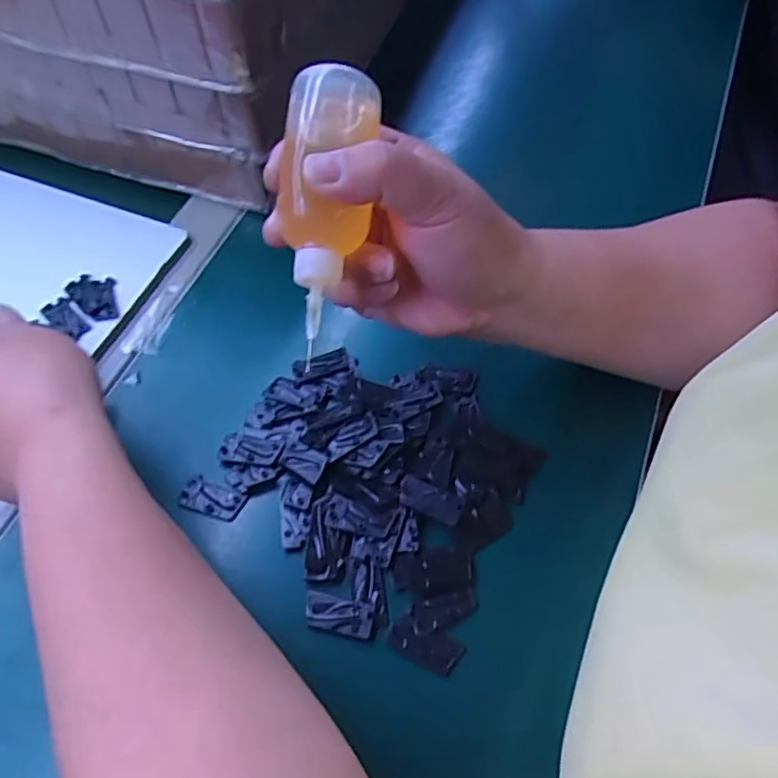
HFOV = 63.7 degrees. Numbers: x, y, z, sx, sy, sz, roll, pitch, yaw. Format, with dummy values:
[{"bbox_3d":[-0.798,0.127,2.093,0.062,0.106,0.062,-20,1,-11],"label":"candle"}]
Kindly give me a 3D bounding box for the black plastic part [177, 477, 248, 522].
[{"bbox_3d":[-0.095,0.060,0.336,0.033,0.005,0.018,16,60,11],"label":"black plastic part"}]

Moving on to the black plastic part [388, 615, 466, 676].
[{"bbox_3d":[0.017,0.122,0.299,0.035,0.004,0.016,24,61,15],"label":"black plastic part"}]

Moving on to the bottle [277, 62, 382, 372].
[{"bbox_3d":[-0.028,-0.075,0.260,0.036,0.042,0.108,6,79,3],"label":"bottle"}]

